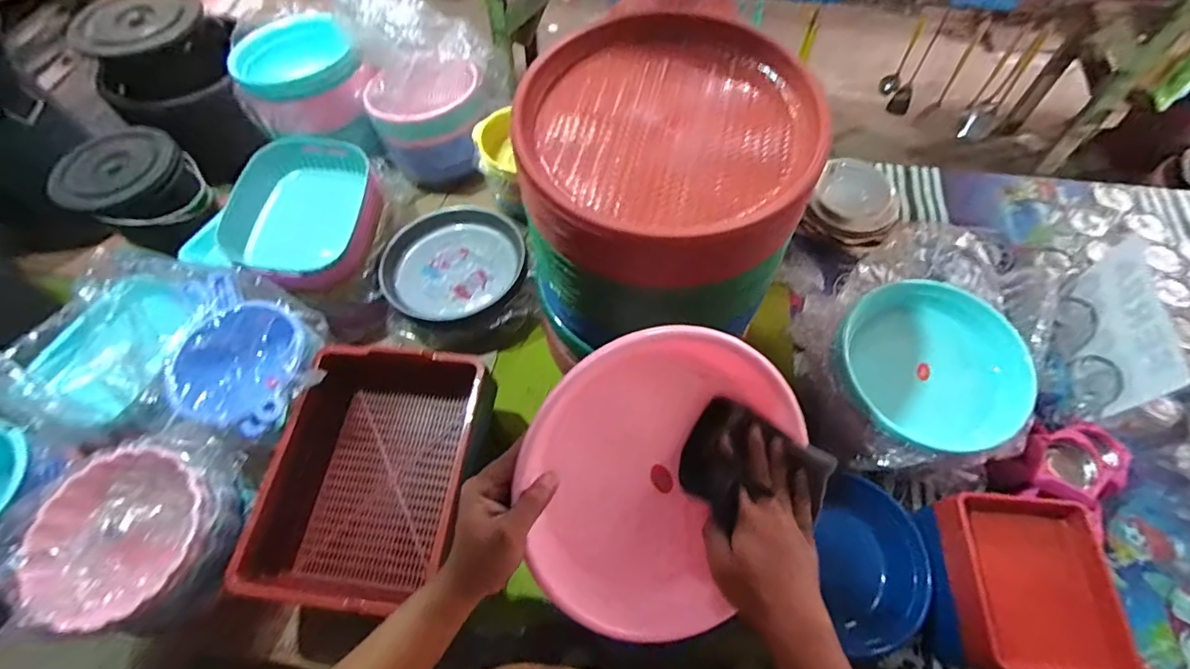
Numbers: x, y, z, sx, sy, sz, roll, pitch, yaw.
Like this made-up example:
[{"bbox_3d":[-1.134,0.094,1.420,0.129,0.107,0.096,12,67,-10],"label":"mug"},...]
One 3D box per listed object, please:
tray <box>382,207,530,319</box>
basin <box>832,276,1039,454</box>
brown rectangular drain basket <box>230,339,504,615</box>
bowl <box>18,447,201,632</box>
[{"bbox_3d":[-0.293,-0.154,1.050,0.275,0.061,0.267,-1,61,2],"label":"tray"},{"bbox_3d":[0.533,0.054,0.814,0.279,0.068,0.260,-1,61,2],"label":"basin"},{"bbox_3d":[-0.353,0.216,0.814,0.276,0.123,0.381,9,62,8],"label":"brown rectangular drain basket"},{"bbox_3d":[-0.656,0.277,0.714,0.219,0.065,0.213,-1,61,2],"label":"bowl"}]

